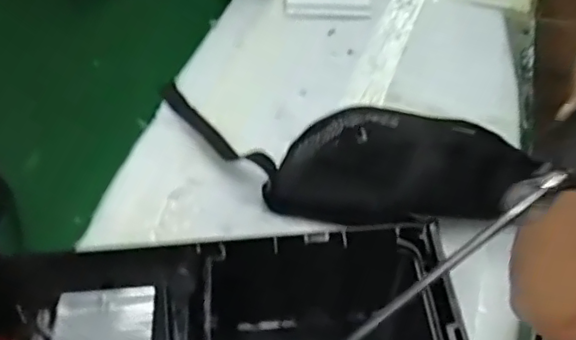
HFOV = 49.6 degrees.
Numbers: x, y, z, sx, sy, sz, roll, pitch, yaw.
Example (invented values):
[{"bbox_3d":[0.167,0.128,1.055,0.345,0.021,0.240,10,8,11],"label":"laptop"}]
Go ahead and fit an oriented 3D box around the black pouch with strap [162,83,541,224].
[{"bbox_3d":[0.047,-0.023,0.675,0.397,0.097,0.172,5,47,3],"label":"black pouch with strap"}]

